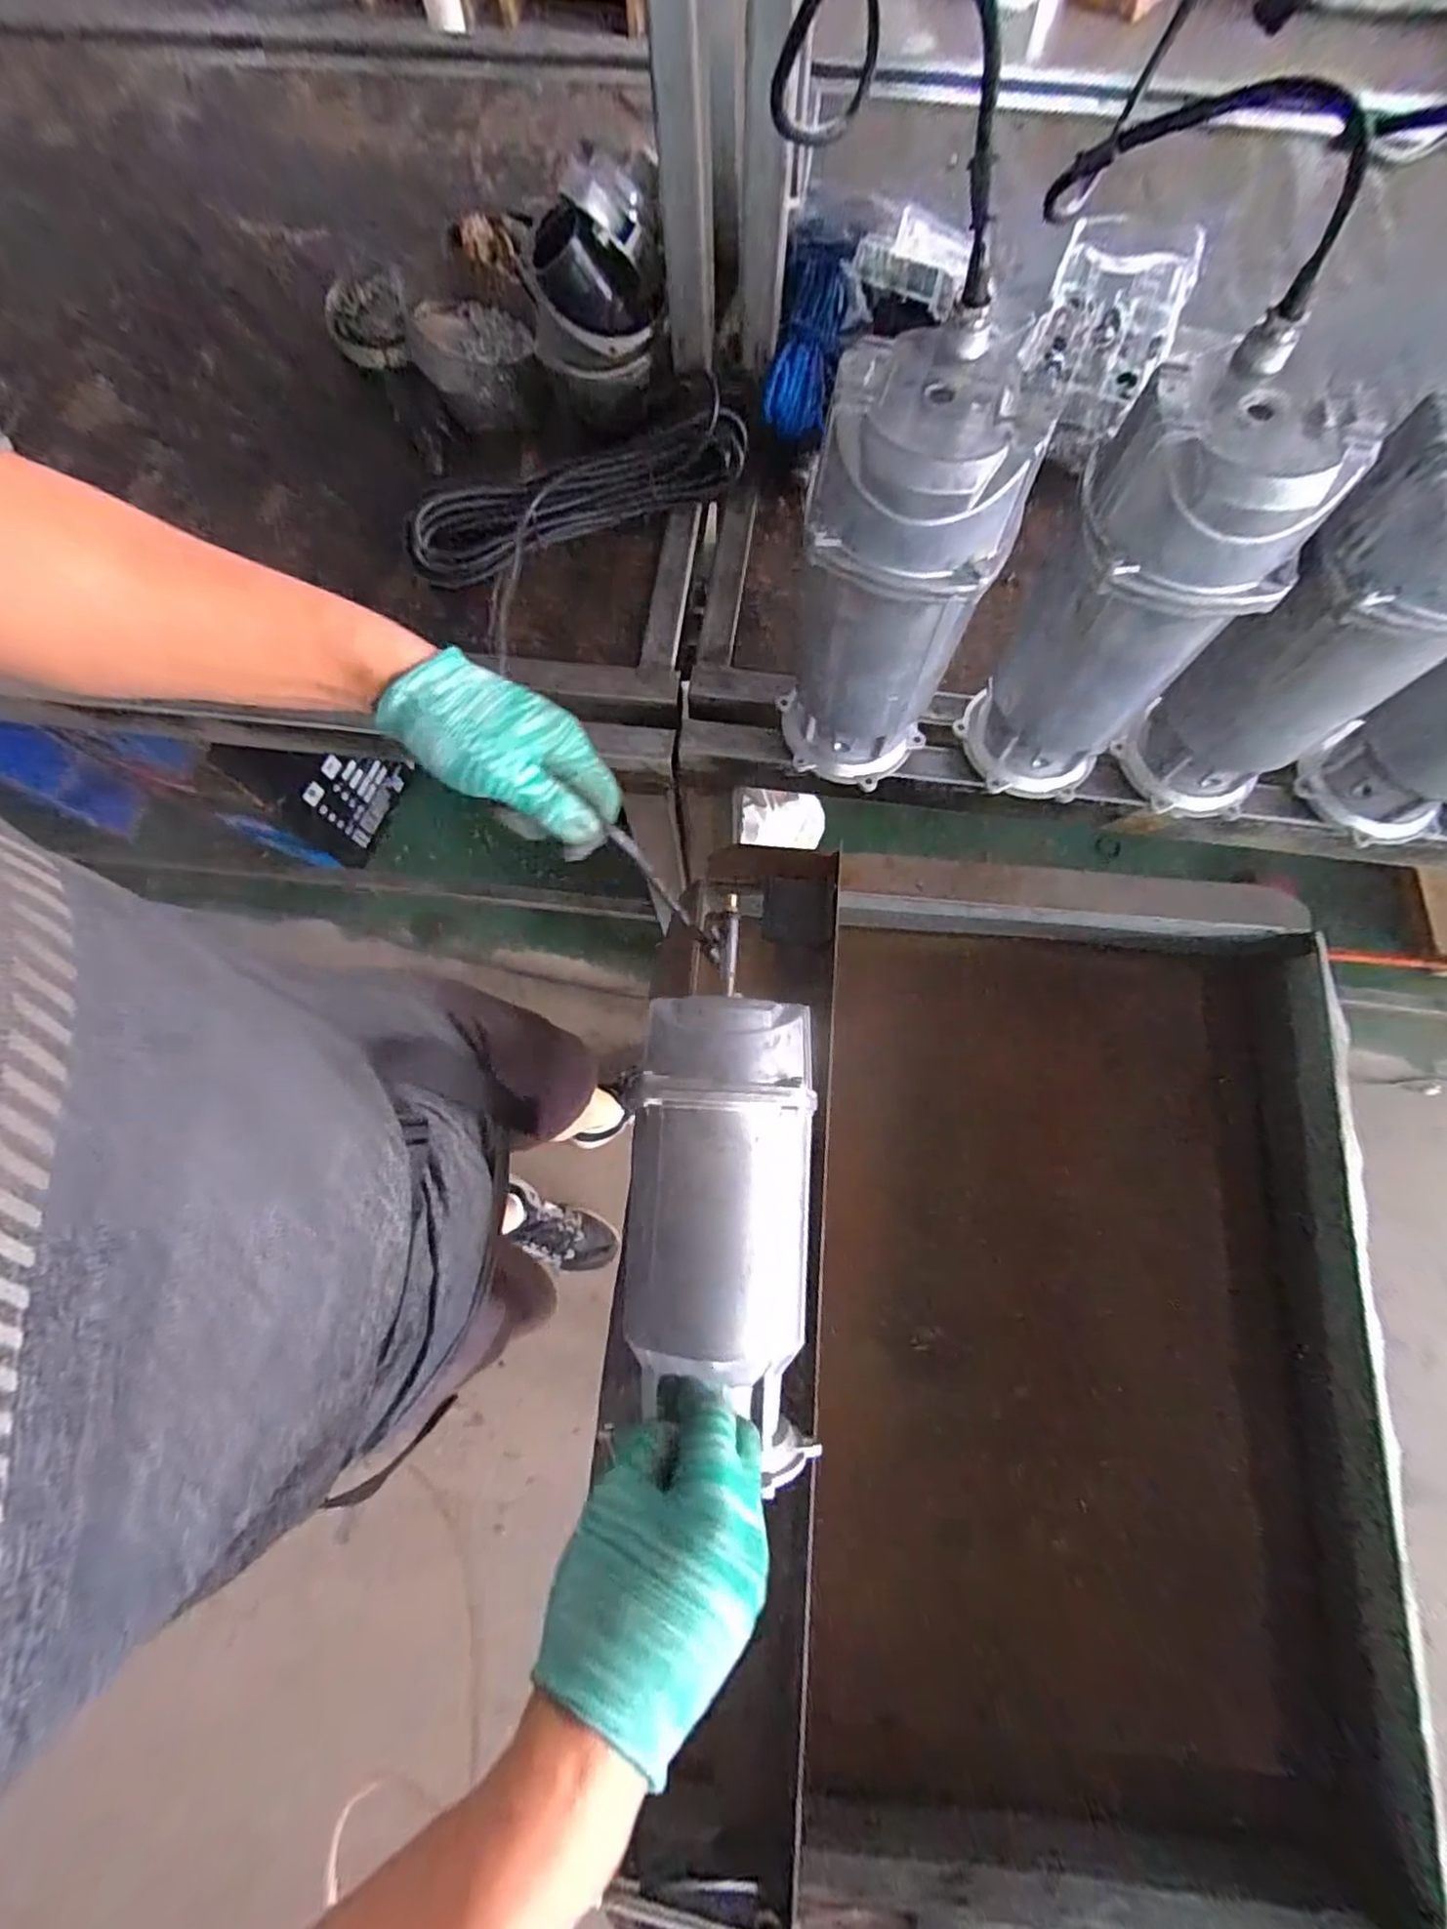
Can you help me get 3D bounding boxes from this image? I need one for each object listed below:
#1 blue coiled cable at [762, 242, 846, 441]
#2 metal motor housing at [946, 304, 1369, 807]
[{"bbox_3d":[0.087,-0.650,0.687,0.066,0.044,0.198,9,76,3],"label":"blue coiled cable"},{"bbox_3d":[0.286,-0.250,0.494,0.132,0.290,0.117,41,79,10],"label":"metal motor housing"}]

